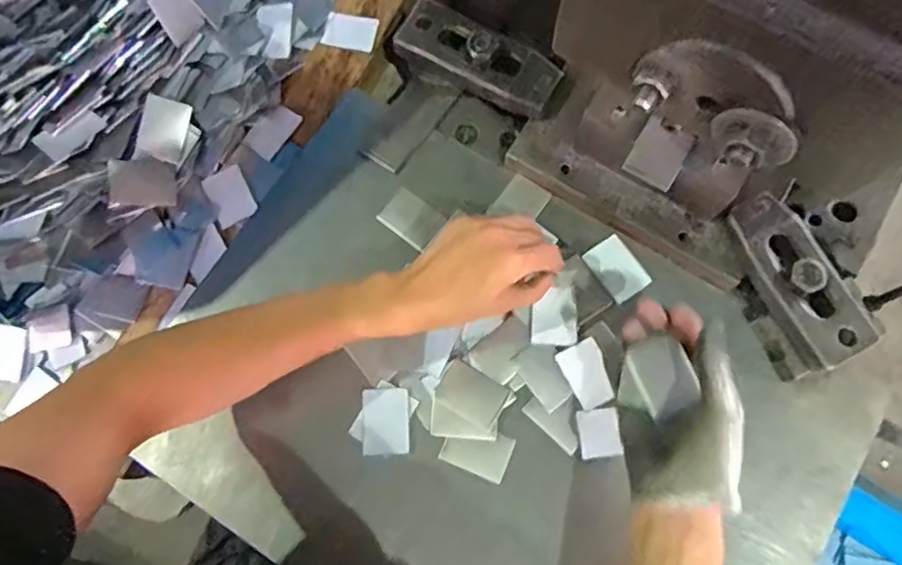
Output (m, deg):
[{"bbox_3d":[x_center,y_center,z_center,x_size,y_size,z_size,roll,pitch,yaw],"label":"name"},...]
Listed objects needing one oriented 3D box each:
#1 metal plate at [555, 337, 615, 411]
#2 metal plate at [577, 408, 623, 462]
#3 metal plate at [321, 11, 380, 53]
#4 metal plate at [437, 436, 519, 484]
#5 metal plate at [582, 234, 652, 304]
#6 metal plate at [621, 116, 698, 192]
[{"bbox_3d":[0.103,0.069,0.461,0.031,0.004,0.046,-26,75,-6],"label":"metal plate"},{"bbox_3d":[0.108,0.111,0.451,0.027,0.004,0.034,-6,74,0],"label":"metal plate"},{"bbox_3d":[-0.090,-0.227,0.556,0.047,0.004,0.037,13,74,4],"label":"metal plate"},{"bbox_3d":[0.019,0.124,0.451,0.049,0.004,0.032,20,75,7],"label":"metal plate"},{"bbox_3d":[0.131,-0.011,0.484,0.033,0.004,0.048,-34,76,-8],"label":"metal plate"},{"bbox_3d":[0.146,-0.090,0.432,0.036,0.004,0.042,30,94,6],"label":"metal plate"}]

